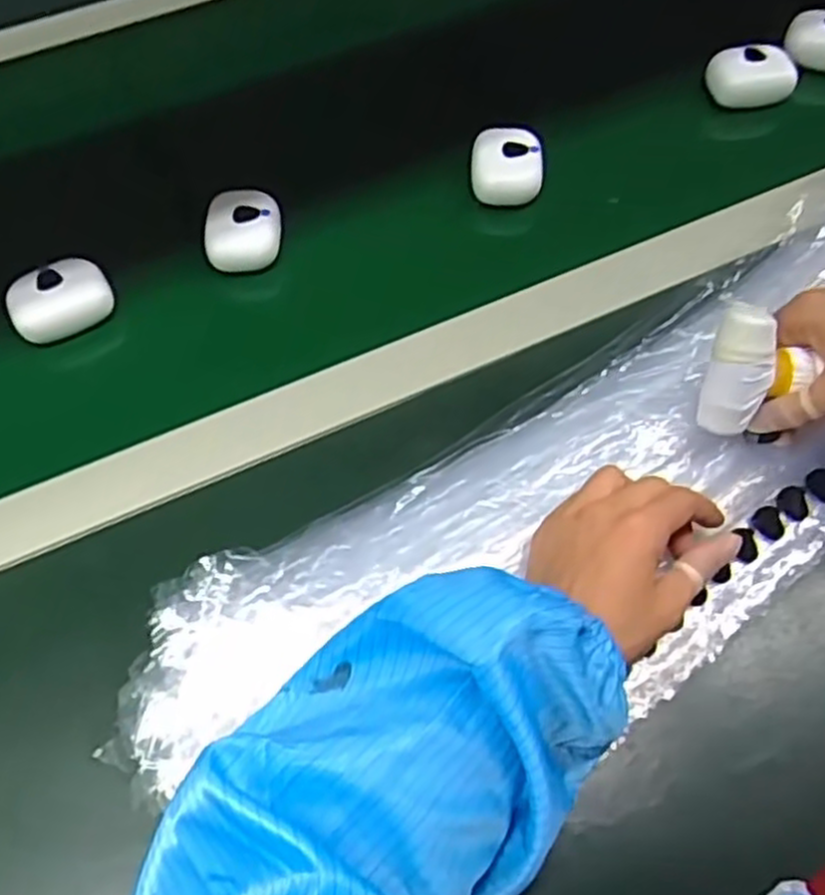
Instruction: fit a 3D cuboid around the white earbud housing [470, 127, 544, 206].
[{"bbox_3d":[0.064,-0.191,0.538,0.048,0.027,0.045,4,60,5],"label":"white earbud housing"}]

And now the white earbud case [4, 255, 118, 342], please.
[{"bbox_3d":[-0.219,-0.091,0.493,0.060,0.030,0.041,-31,63,-14],"label":"white earbud case"}]

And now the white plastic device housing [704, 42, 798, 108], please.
[{"bbox_3d":[0.251,-0.272,0.583,0.063,0.038,0.034,-10,60,-3],"label":"white plastic device housing"}]

